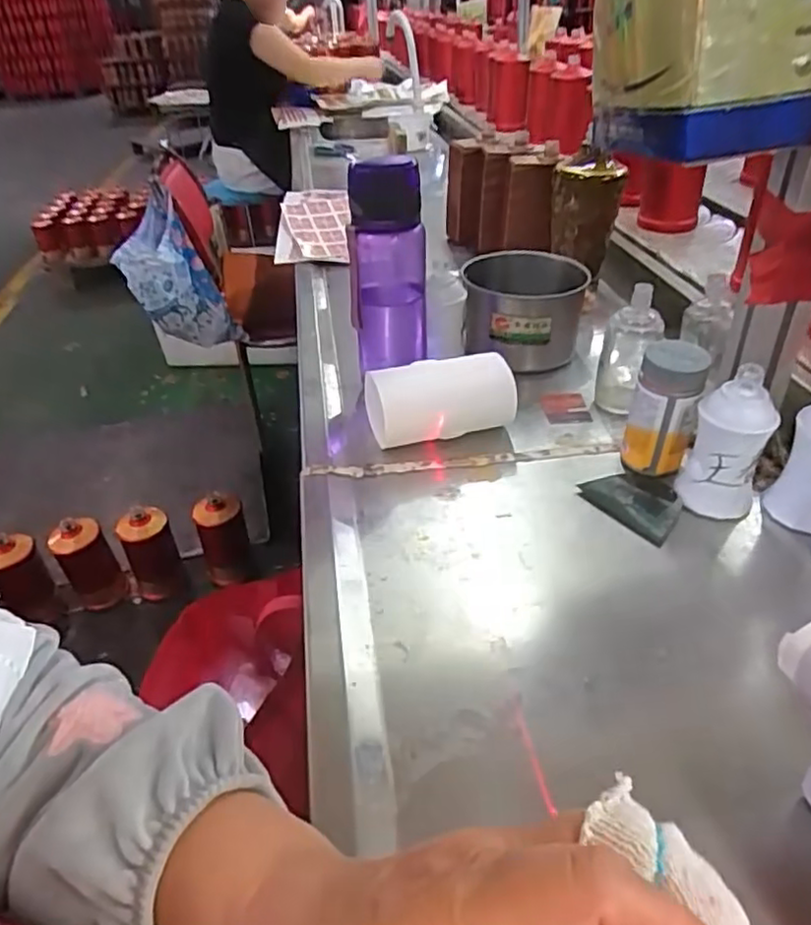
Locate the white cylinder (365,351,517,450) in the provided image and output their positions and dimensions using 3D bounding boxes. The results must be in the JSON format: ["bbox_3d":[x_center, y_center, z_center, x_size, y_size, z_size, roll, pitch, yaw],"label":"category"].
[{"bbox_3d":[0.034,-0.055,0.626,0.136,0.066,0.058,-13,37,-12],"label":"white cylinder"}]

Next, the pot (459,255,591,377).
[{"bbox_3d":[0.134,-0.174,0.760,0.131,0.092,0.133,-2,36,2],"label":"pot"}]

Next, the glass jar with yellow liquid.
[{"bbox_3d":[0.218,-0.046,0.559,0.052,0.104,0.043,14,40,22],"label":"glass jar with yellow liquid"}]

